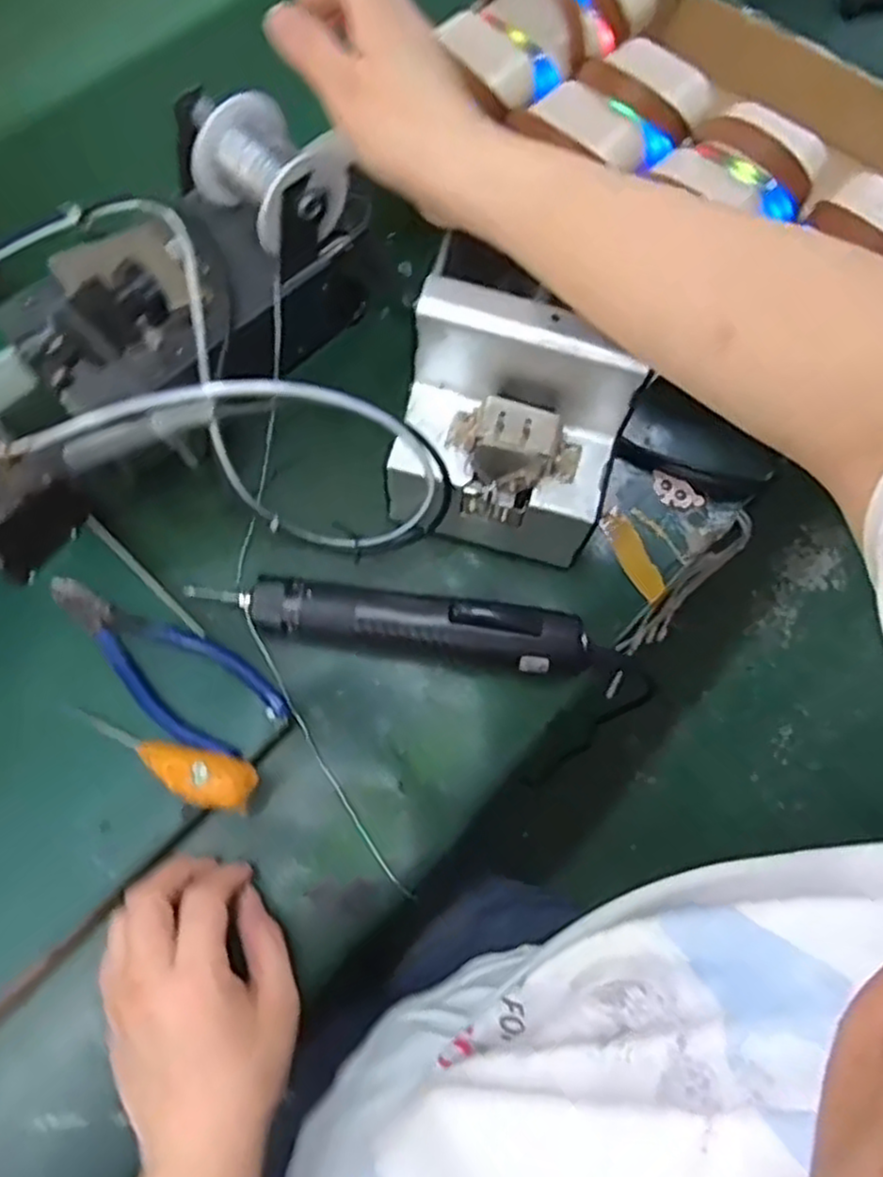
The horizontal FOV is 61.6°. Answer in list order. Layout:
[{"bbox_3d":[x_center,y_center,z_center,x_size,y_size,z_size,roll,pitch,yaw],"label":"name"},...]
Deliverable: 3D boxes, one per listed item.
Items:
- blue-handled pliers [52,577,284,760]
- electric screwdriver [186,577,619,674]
[{"bbox_3d":[-0.164,0.041,0.432,0.154,0.019,0.054,34,72,10],"label":"blue-handled pliers"},{"bbox_3d":[-0.024,0.024,0.451,0.244,0.039,0.036,7,70,0],"label":"electric screwdriver"}]

